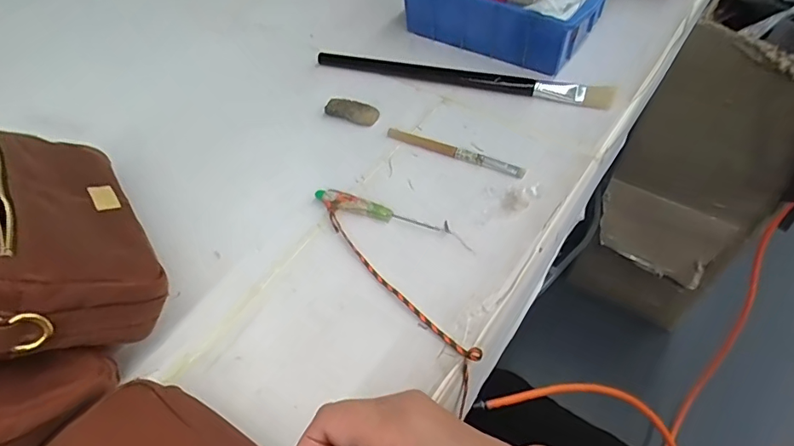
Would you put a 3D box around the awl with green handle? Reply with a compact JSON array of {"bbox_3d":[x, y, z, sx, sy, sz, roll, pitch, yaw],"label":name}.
[{"bbox_3d":[-0.014,-0.010,0.405,0.115,0.010,0.014,13,54,15],"label":"awl with green handle"}]

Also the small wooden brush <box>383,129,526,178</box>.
[{"bbox_3d":[0.050,-0.065,0.444,0.129,0.007,0.011,22,57,21],"label":"small wooden brush"}]

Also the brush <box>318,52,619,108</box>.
[{"bbox_3d":[0.061,-0.147,0.504,0.299,0.014,0.021,11,54,14],"label":"brush"}]

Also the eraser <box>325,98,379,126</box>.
[{"bbox_3d":[-0.043,-0.109,0.487,0.054,0.012,0.019,21,57,20],"label":"eraser"}]

